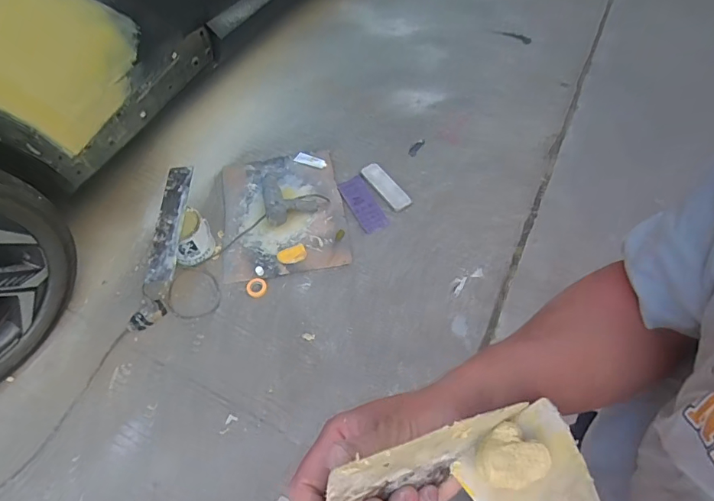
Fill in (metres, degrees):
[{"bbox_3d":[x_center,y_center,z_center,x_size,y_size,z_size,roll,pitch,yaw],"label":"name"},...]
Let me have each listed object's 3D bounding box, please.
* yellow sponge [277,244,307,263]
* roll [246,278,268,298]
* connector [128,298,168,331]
[{"bbox_3d":[-0.234,0.015,1.562,0.102,0.029,0.057,-12,58,-7],"label":"yellow sponge"},{"bbox_3d":[-0.346,0.128,1.501,0.069,0.017,0.074,0,58,0],"label":"roll"},{"bbox_3d":[-0.695,0.219,1.431,0.126,0.050,0.064,-39,65,-21],"label":"connector"}]

